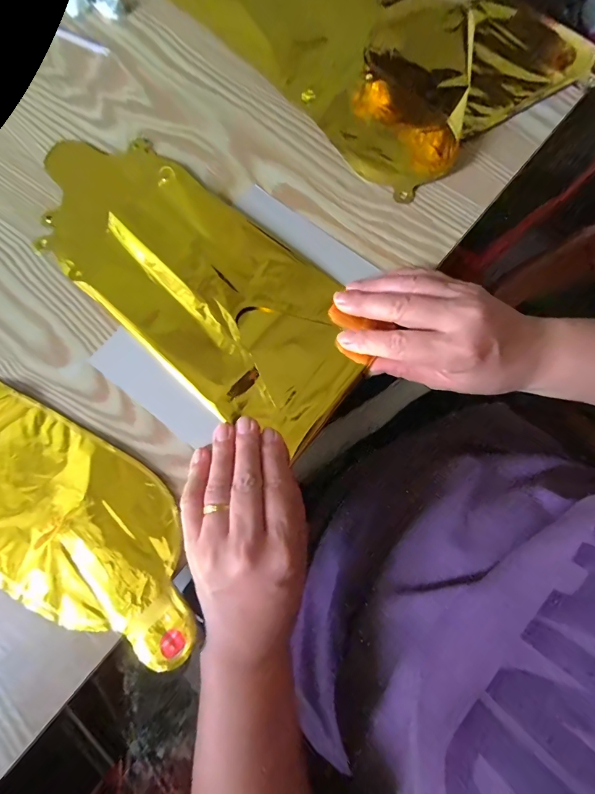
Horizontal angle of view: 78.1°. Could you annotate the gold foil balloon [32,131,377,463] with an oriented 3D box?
[{"bbox_3d":[-0.079,-0.096,0.281,0.297,0.008,0.129,44,81,8],"label":"gold foil balloon"}]

